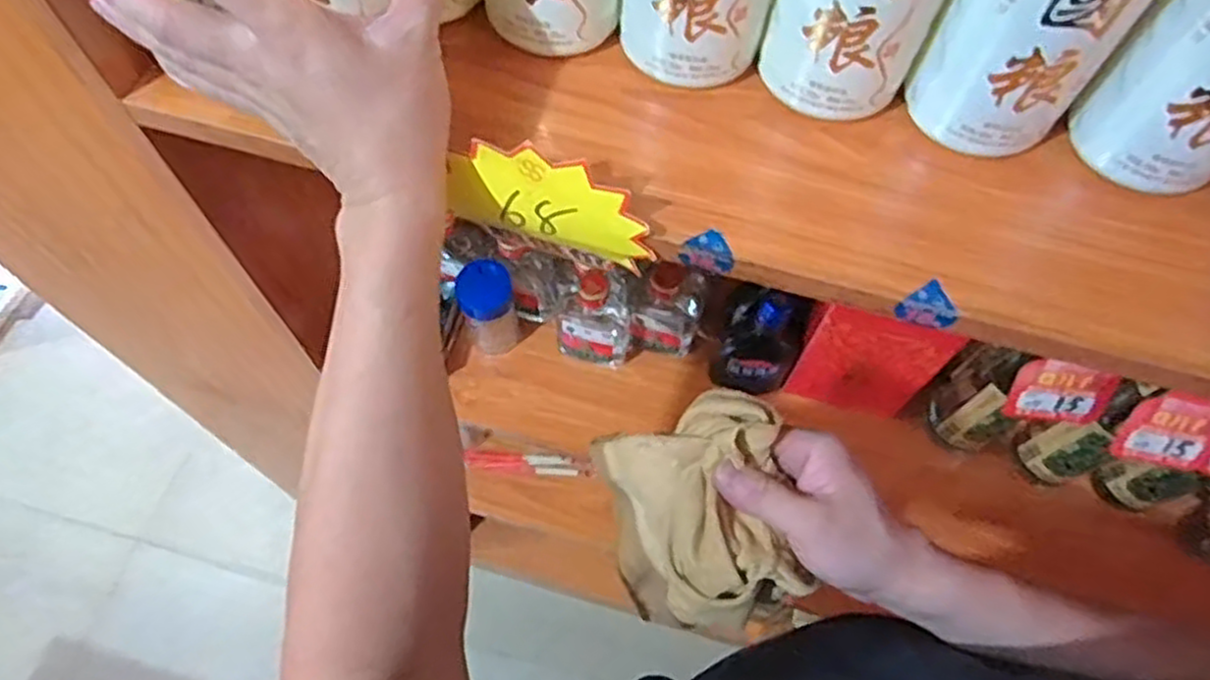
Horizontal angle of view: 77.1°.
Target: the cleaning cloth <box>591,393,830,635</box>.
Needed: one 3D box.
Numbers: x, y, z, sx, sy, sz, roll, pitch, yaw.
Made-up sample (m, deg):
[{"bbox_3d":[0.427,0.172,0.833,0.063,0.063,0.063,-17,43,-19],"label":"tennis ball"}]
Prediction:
[{"bbox_3d":[0.055,0.098,0.434,0.113,0.033,0.121,-27,67,23],"label":"cleaning cloth"}]

